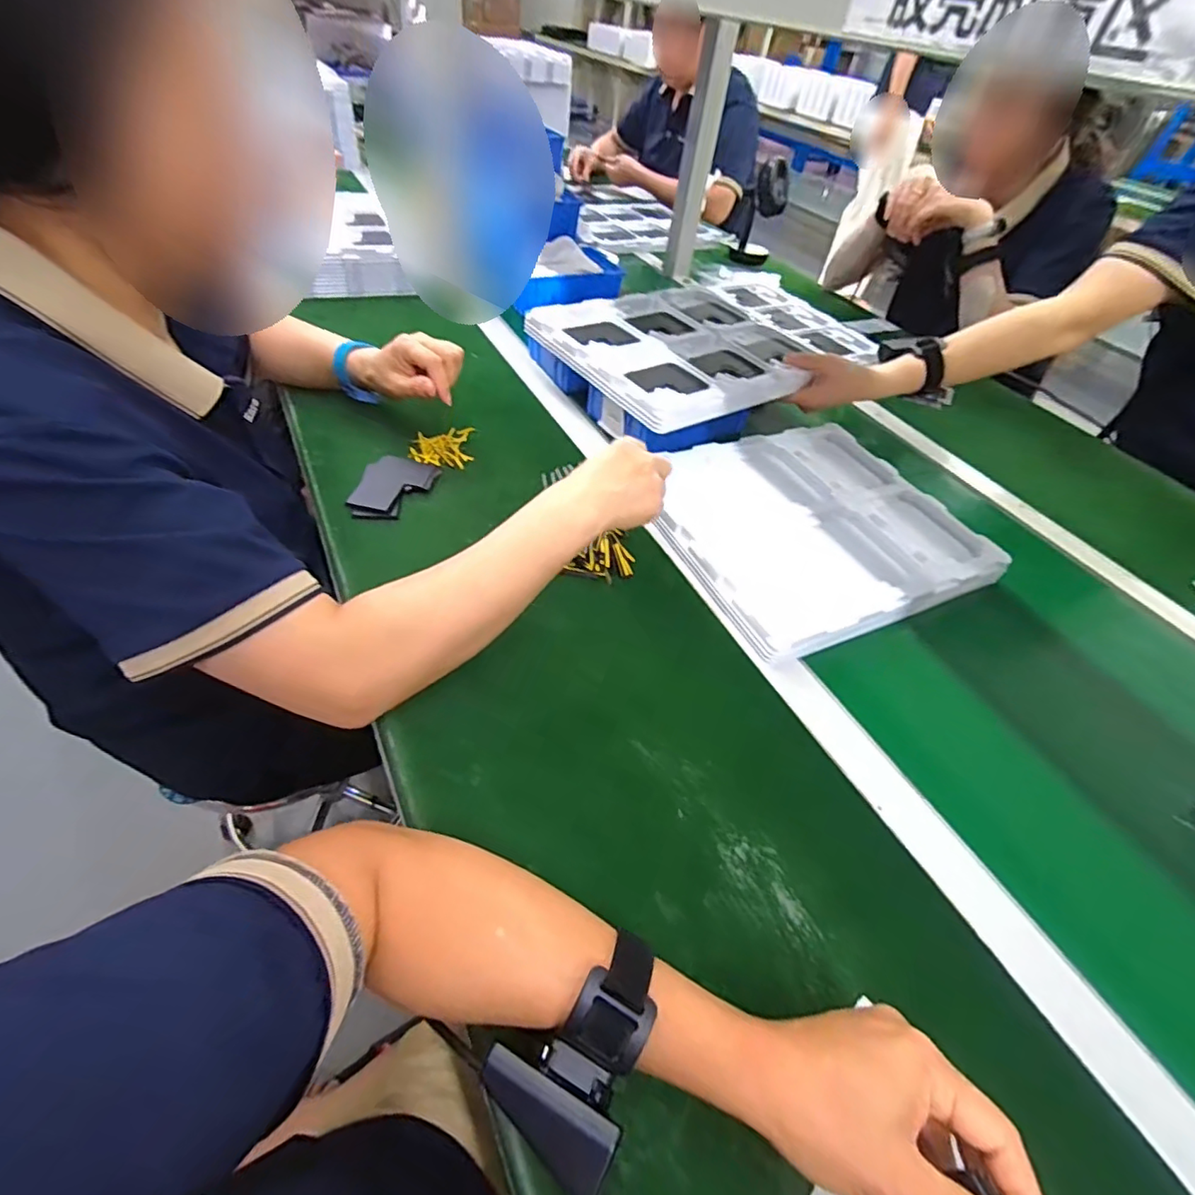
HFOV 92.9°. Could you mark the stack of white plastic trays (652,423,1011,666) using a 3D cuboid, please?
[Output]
[{"bbox_3d":[0.223,-0.085,0.595,0.320,0.026,0.278,-21,56,-20],"label":"stack of white plastic trays"}]

